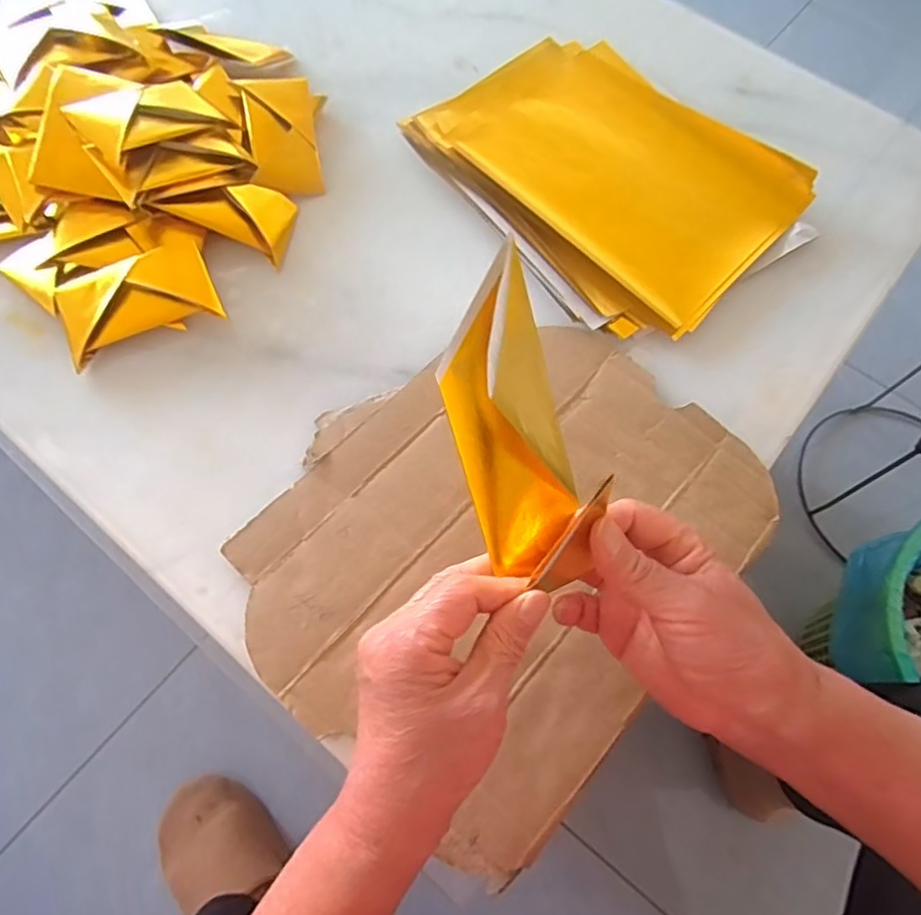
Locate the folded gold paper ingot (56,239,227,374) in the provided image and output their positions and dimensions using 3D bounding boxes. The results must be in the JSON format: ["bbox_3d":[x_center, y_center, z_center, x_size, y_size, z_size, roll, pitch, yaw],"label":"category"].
[{"bbox_3d":[-0.225,-0.109,0.435,0.103,0.024,0.061,-21,70,-11],"label":"folded gold paper ingot"}]

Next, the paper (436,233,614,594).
[{"bbox_3d":[0.029,-0.017,0.292,0.063,0.024,0.148,-14,94,-8],"label":"paper"}]

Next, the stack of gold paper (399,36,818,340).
[{"bbox_3d":[0.114,-0.231,0.499,0.218,0.024,0.285,-36,73,-16],"label":"stack of gold paper"}]

